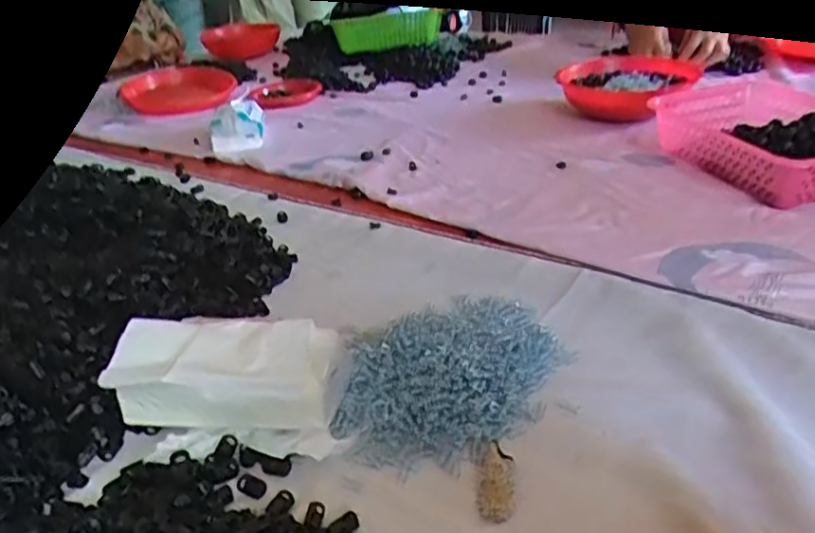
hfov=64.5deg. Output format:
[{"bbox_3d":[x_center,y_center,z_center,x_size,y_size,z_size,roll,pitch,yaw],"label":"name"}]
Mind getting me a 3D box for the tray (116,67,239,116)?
[{"bbox_3d":[-0.494,-0.380,1.388,0.245,0.017,0.165,-11,49,-6],"label":"tray"}]

